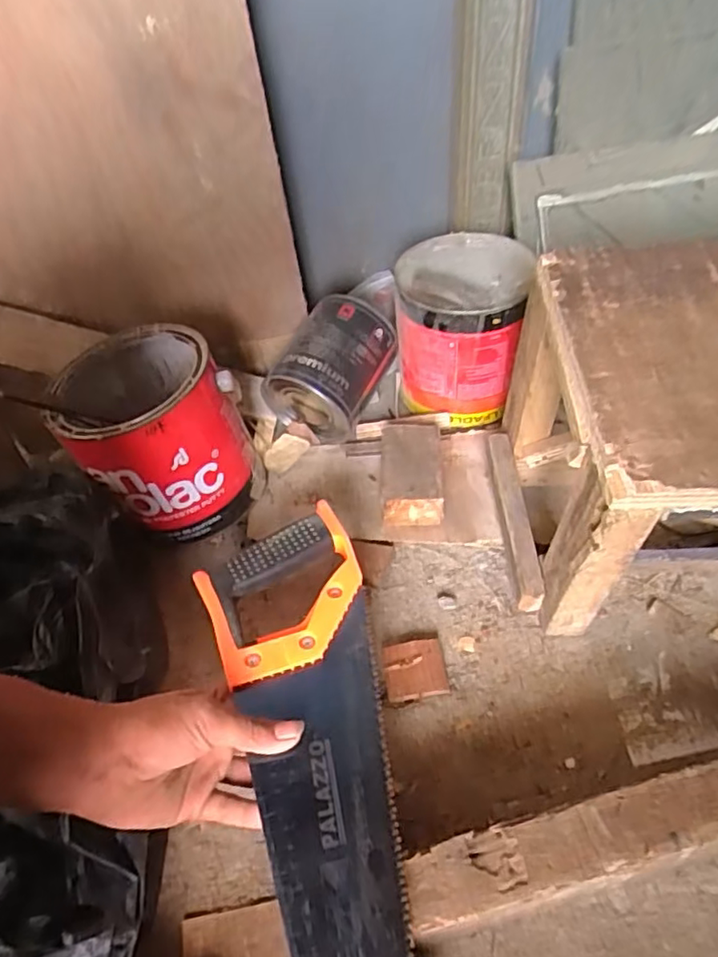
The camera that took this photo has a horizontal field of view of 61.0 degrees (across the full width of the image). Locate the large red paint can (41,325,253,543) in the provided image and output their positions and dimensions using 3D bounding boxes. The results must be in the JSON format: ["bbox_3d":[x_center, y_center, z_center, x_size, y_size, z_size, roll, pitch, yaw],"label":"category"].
[{"bbox_3d":[-0.192,-0.043,0.586,0.151,0.152,0.148,-13,45,-7],"label":"large red paint can"}]

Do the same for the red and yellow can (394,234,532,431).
[{"bbox_3d":[0.114,-0.165,0.692,0.144,0.153,0.156,8,47,14],"label":"red and yellow can"}]

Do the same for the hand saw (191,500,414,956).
[{"bbox_3d":[-0.022,0.196,0.353,0.106,0.016,0.412,-11,50,-5],"label":"hand saw"}]

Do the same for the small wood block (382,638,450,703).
[{"bbox_3d":[0.046,0.155,0.495,0.049,0.014,0.044,-7,45,-1],"label":"small wood block"}]

